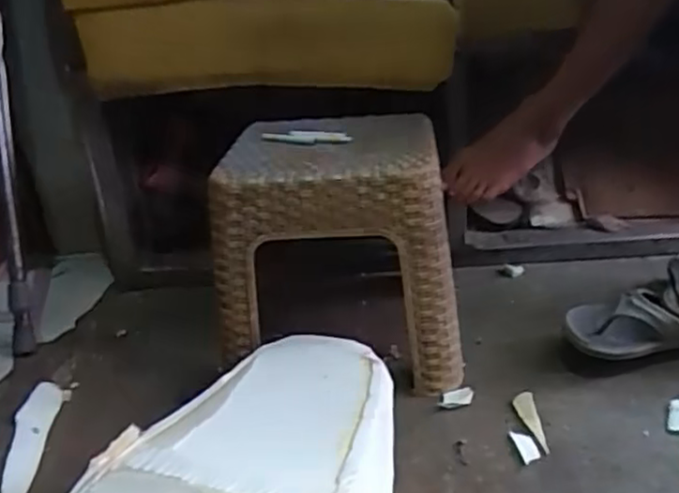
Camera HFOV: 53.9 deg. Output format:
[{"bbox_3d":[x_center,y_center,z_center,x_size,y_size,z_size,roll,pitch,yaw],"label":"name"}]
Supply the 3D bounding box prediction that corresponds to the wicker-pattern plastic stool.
[{"bbox_3d":[-0.005,-0.002,0.940,0.306,0.290,0.310,-4,26,4],"label":"wicker-pattern plastic stool"}]

